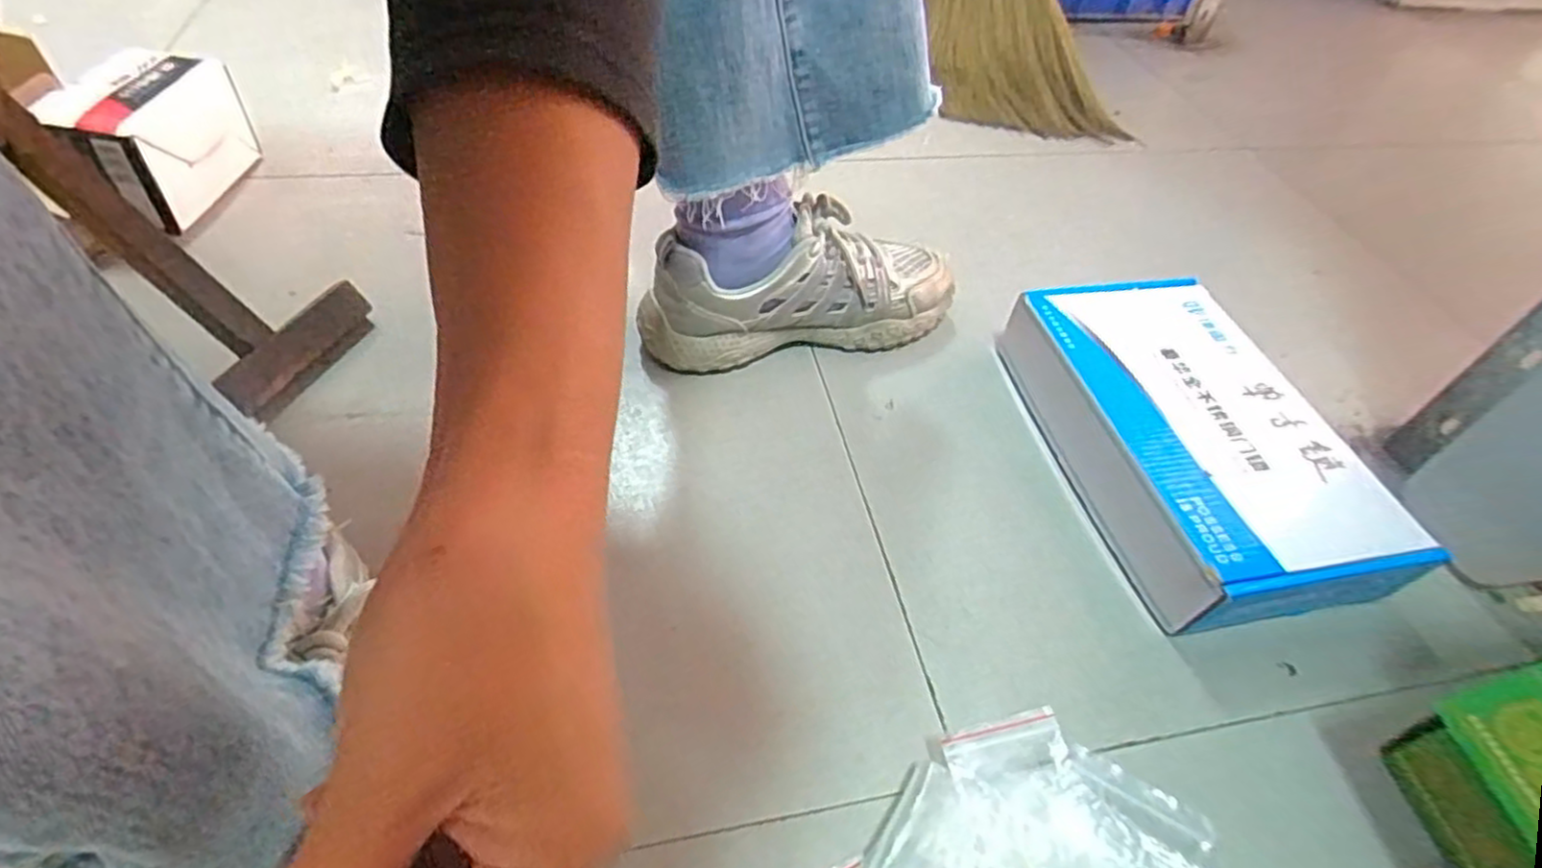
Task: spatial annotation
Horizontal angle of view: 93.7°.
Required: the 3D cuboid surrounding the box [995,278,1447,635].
[{"bbox_3d":[0.270,0.001,0.486,0.167,0.064,0.260,-8,50,-14],"label":"box"}]

